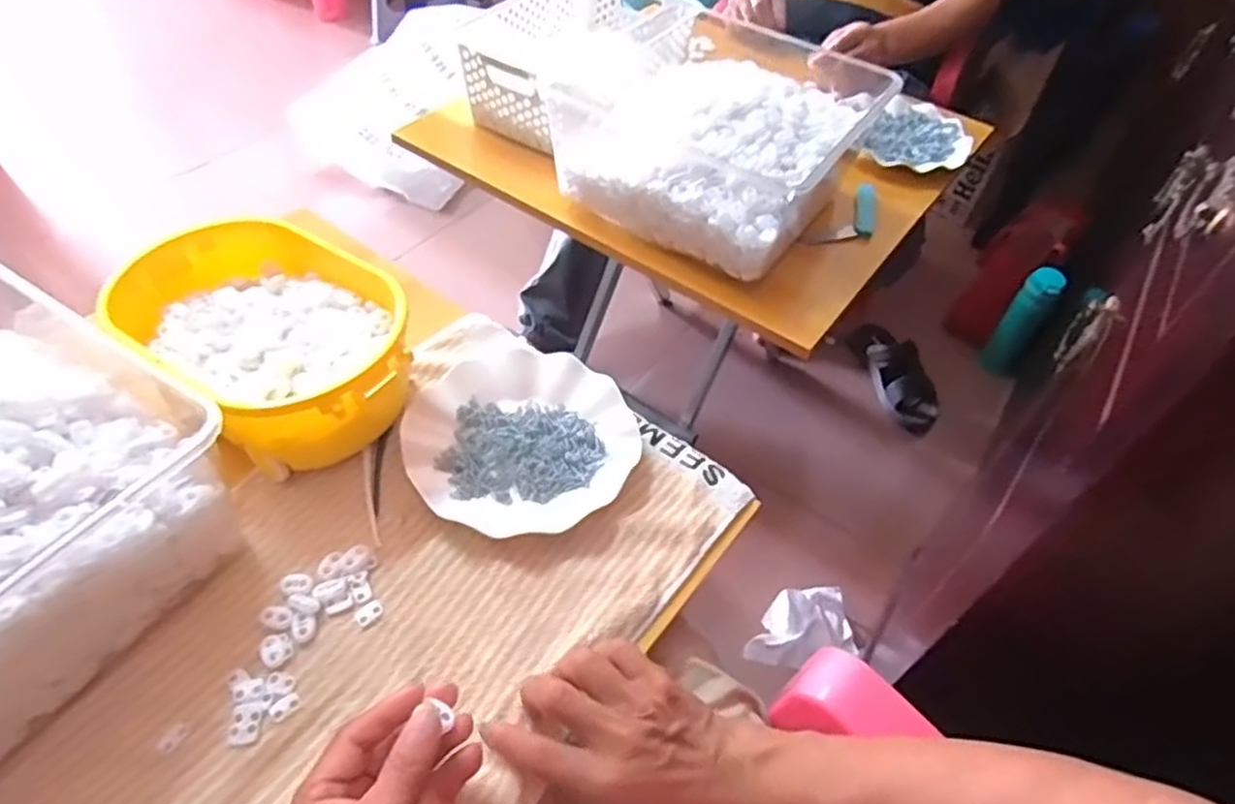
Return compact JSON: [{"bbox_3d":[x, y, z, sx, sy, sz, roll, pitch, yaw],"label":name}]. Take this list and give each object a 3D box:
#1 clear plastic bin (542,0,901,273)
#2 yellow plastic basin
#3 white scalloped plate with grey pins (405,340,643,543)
[{"bbox_3d":[0.107,-0.305,0.823,0.272,0.122,0.284,28,53,17],"label":"clear plastic bin"},{"bbox_3d":[-0.278,-0.043,0.590,0.255,0.096,0.158,34,56,21],"label":"yellow plastic basin"},{"bbox_3d":[-0.079,0.031,0.595,0.177,0.022,0.176,3,50,-3],"label":"white scalloped plate with grey pins"}]

